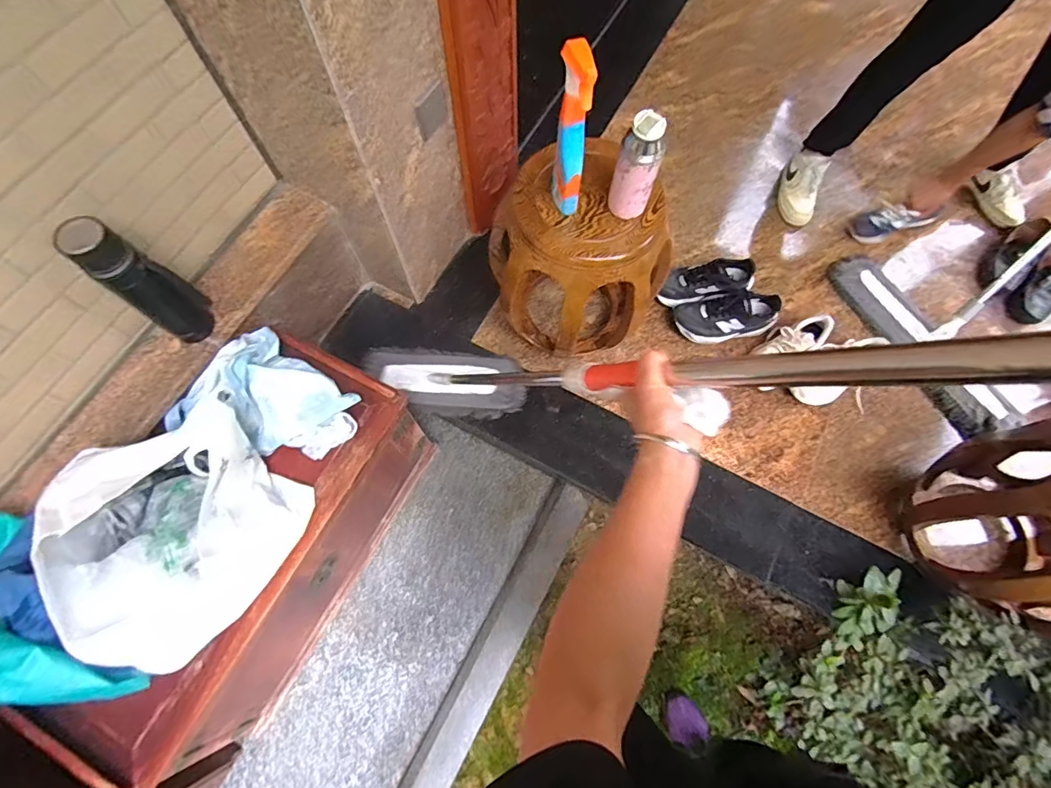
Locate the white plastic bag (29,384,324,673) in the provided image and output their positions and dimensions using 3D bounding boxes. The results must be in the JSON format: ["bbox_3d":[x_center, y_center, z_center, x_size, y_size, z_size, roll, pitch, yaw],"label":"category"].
[{"bbox_3d":[-0.543,0.233,0.800,0.295,0.269,0.362,-21,71,-9],"label":"white plastic bag"}]

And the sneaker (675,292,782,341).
[{"bbox_3d":[0.535,-0.200,1.313,0.276,0.092,0.106,-7,70,-4],"label":"sneaker"}]

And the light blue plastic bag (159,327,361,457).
[{"bbox_3d":[-0.495,0.013,0.964,0.305,0.130,0.217,27,71,9],"label":"light blue plastic bag"}]

